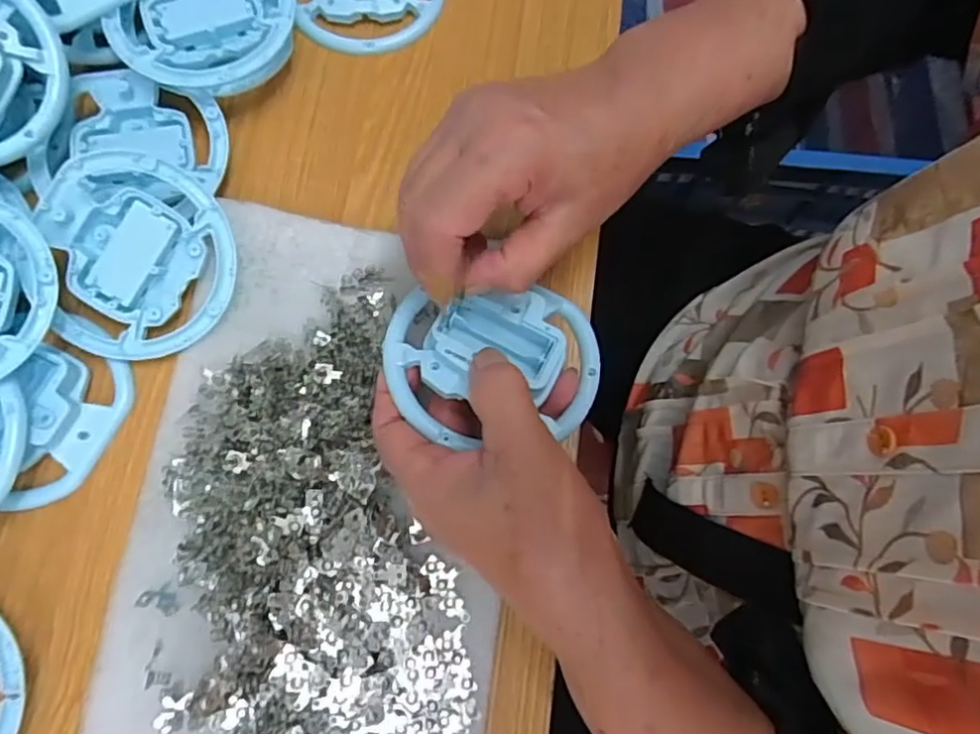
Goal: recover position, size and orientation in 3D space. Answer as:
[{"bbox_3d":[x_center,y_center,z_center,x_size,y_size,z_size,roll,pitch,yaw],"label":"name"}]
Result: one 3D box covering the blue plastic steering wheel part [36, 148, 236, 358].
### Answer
[{"bbox_3d":[-0.185,-0.060,0.339,0.099,0.021,0.099,-1,101,-6],"label":"blue plastic steering wheel part"}]

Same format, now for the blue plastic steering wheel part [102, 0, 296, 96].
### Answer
[{"bbox_3d":[-0.163,-0.209,0.373,0.097,0.014,0.108,13,74,0],"label":"blue plastic steering wheel part"}]

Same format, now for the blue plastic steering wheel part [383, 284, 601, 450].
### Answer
[{"bbox_3d":[0.002,-0.003,0.303,0.102,0.027,0.076,0,75,-2],"label":"blue plastic steering wheel part"}]

